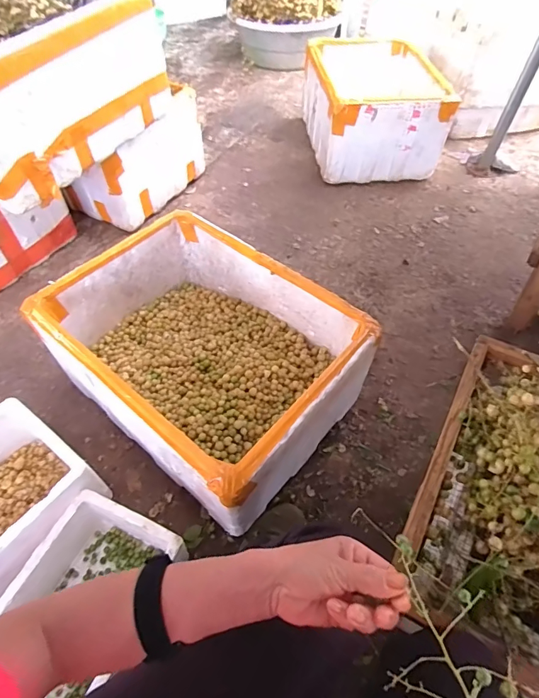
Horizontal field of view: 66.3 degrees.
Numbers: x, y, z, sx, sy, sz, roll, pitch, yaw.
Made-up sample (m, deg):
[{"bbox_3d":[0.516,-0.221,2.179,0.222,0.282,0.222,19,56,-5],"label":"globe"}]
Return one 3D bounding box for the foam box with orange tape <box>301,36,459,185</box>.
[{"bbox_3d":[0.395,-0.905,1.566,0.468,0.315,0.518,-6,53,-4],"label":"foam box with orange tape"}]

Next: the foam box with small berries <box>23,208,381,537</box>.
[{"bbox_3d":[-0.131,0.007,0.875,0.553,0.241,0.428,33,60,23],"label":"foam box with small berries"}]

